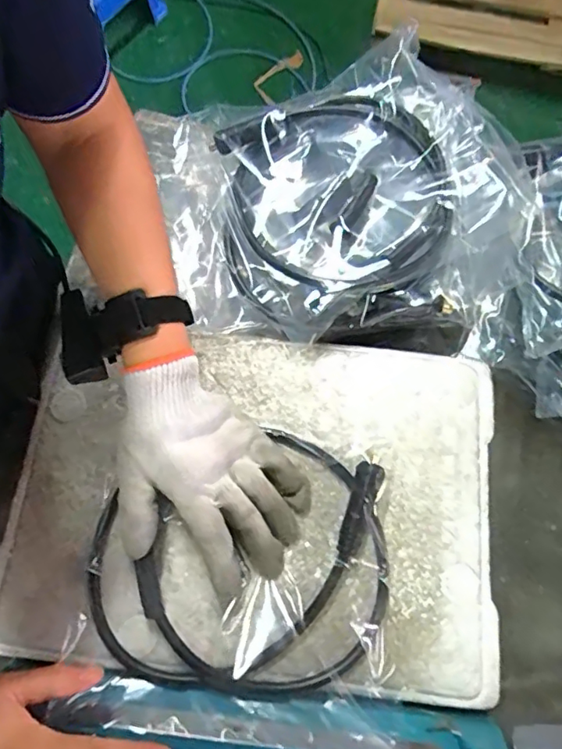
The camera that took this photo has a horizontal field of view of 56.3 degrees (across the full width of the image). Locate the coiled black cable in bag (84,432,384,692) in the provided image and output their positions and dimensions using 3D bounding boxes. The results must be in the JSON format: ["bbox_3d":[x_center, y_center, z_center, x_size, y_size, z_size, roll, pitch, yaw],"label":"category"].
[{"bbox_3d":[-0.023,0.156,0.413,0.243,0.029,0.187,-24,75,-9],"label":"coiled black cable in bag"}]

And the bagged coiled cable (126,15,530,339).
[{"bbox_3d":[0.053,-0.176,0.527,0.341,0.104,0.284,-14,74,-6],"label":"bagged coiled cable"}]

